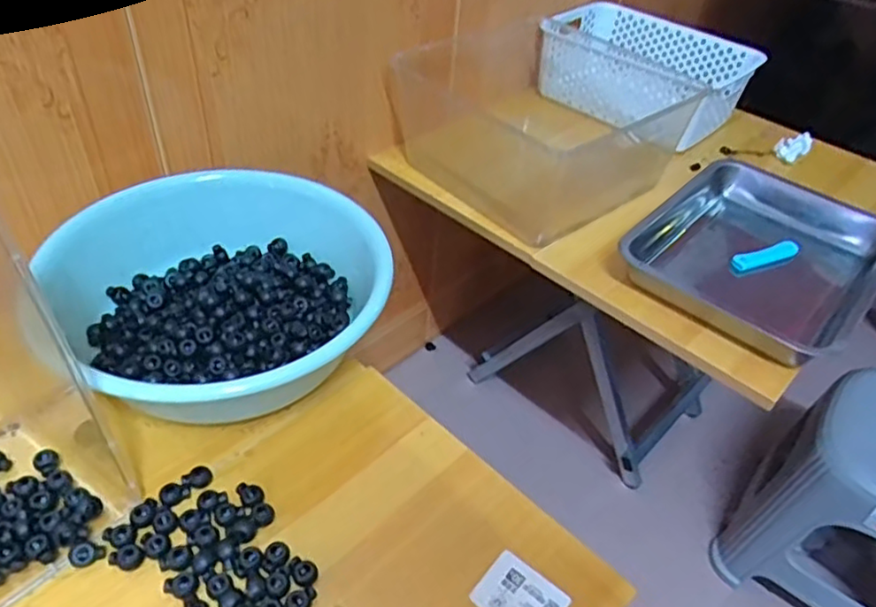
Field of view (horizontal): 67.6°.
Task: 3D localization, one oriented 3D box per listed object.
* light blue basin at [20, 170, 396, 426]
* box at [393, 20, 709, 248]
[{"bbox_3d":[-0.194,-0.011,0.604,0.272,0.099,0.231,-20,49,-26],"label":"light blue basin"},{"bbox_3d":[0.143,-0.261,0.908,0.330,0.152,0.326,-26,52,-31],"label":"box"}]

